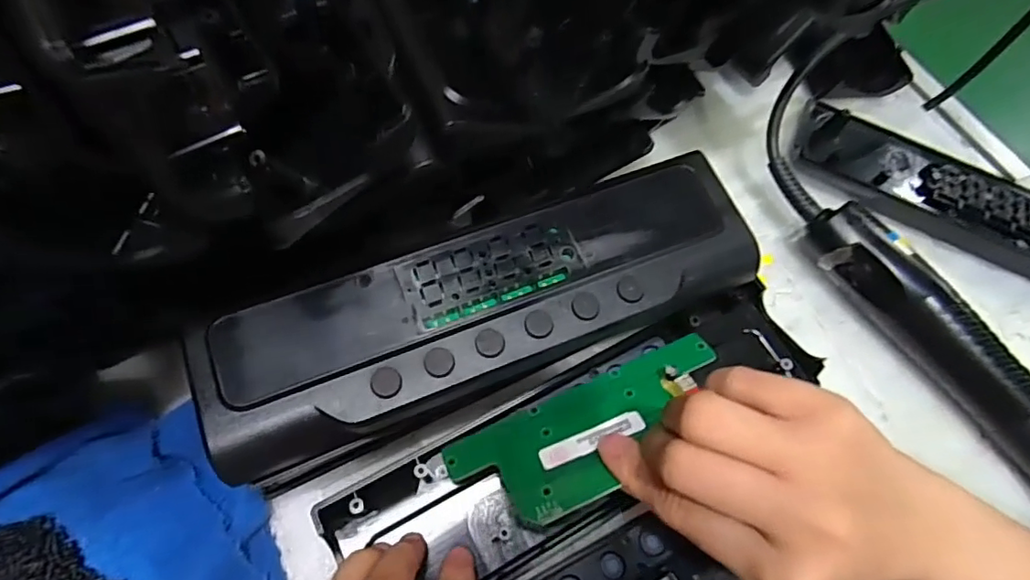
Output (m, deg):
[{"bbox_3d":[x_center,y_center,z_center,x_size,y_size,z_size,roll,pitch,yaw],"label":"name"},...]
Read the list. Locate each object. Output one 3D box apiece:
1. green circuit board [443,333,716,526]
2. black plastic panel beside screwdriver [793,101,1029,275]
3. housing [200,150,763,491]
[{"bbox_3d":[0.039,0.061,0.253,0.134,0.008,0.053,-24,45,-11],"label":"green circuit board"},{"bbox_3d":[0.295,-0.051,0.348,0.243,0.026,0.069,25,66,6],"label":"black plastic panel beside screwdriver"},{"bbox_3d":[-0.006,0.006,0.241,0.240,0.027,0.065,-21,69,-14],"label":"housing"}]

